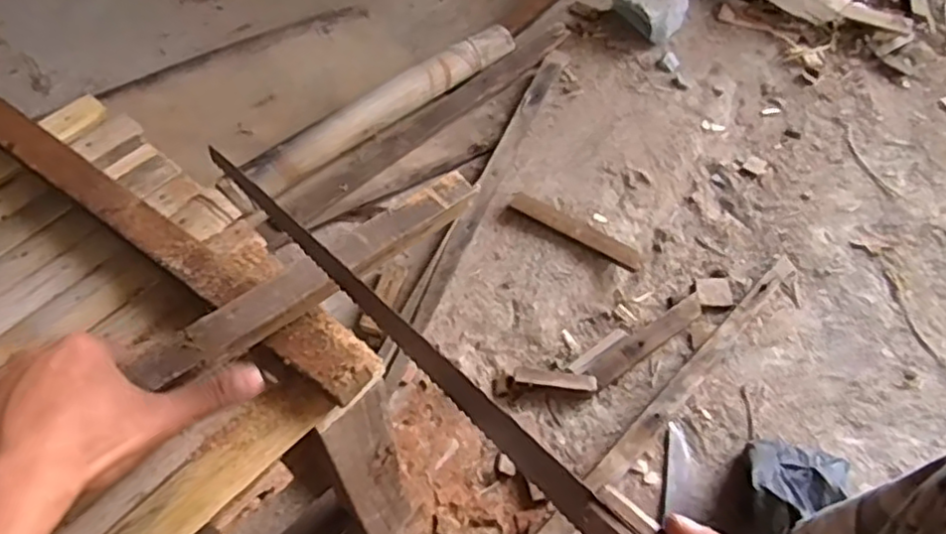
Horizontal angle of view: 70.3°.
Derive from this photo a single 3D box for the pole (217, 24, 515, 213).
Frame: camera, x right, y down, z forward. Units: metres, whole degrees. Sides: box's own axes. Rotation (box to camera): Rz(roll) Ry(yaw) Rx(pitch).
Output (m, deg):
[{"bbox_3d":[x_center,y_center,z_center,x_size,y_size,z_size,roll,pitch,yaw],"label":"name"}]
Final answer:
[{"bbox_3d":[-0.147,-0.256,1.070,0.555,0.046,0.059,-38,64,-23],"label":"pole"}]

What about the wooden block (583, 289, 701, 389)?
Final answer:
[{"bbox_3d":[0.244,0.099,0.935,0.207,0.014,0.034,-31,61,-19],"label":"wooden block"}]

